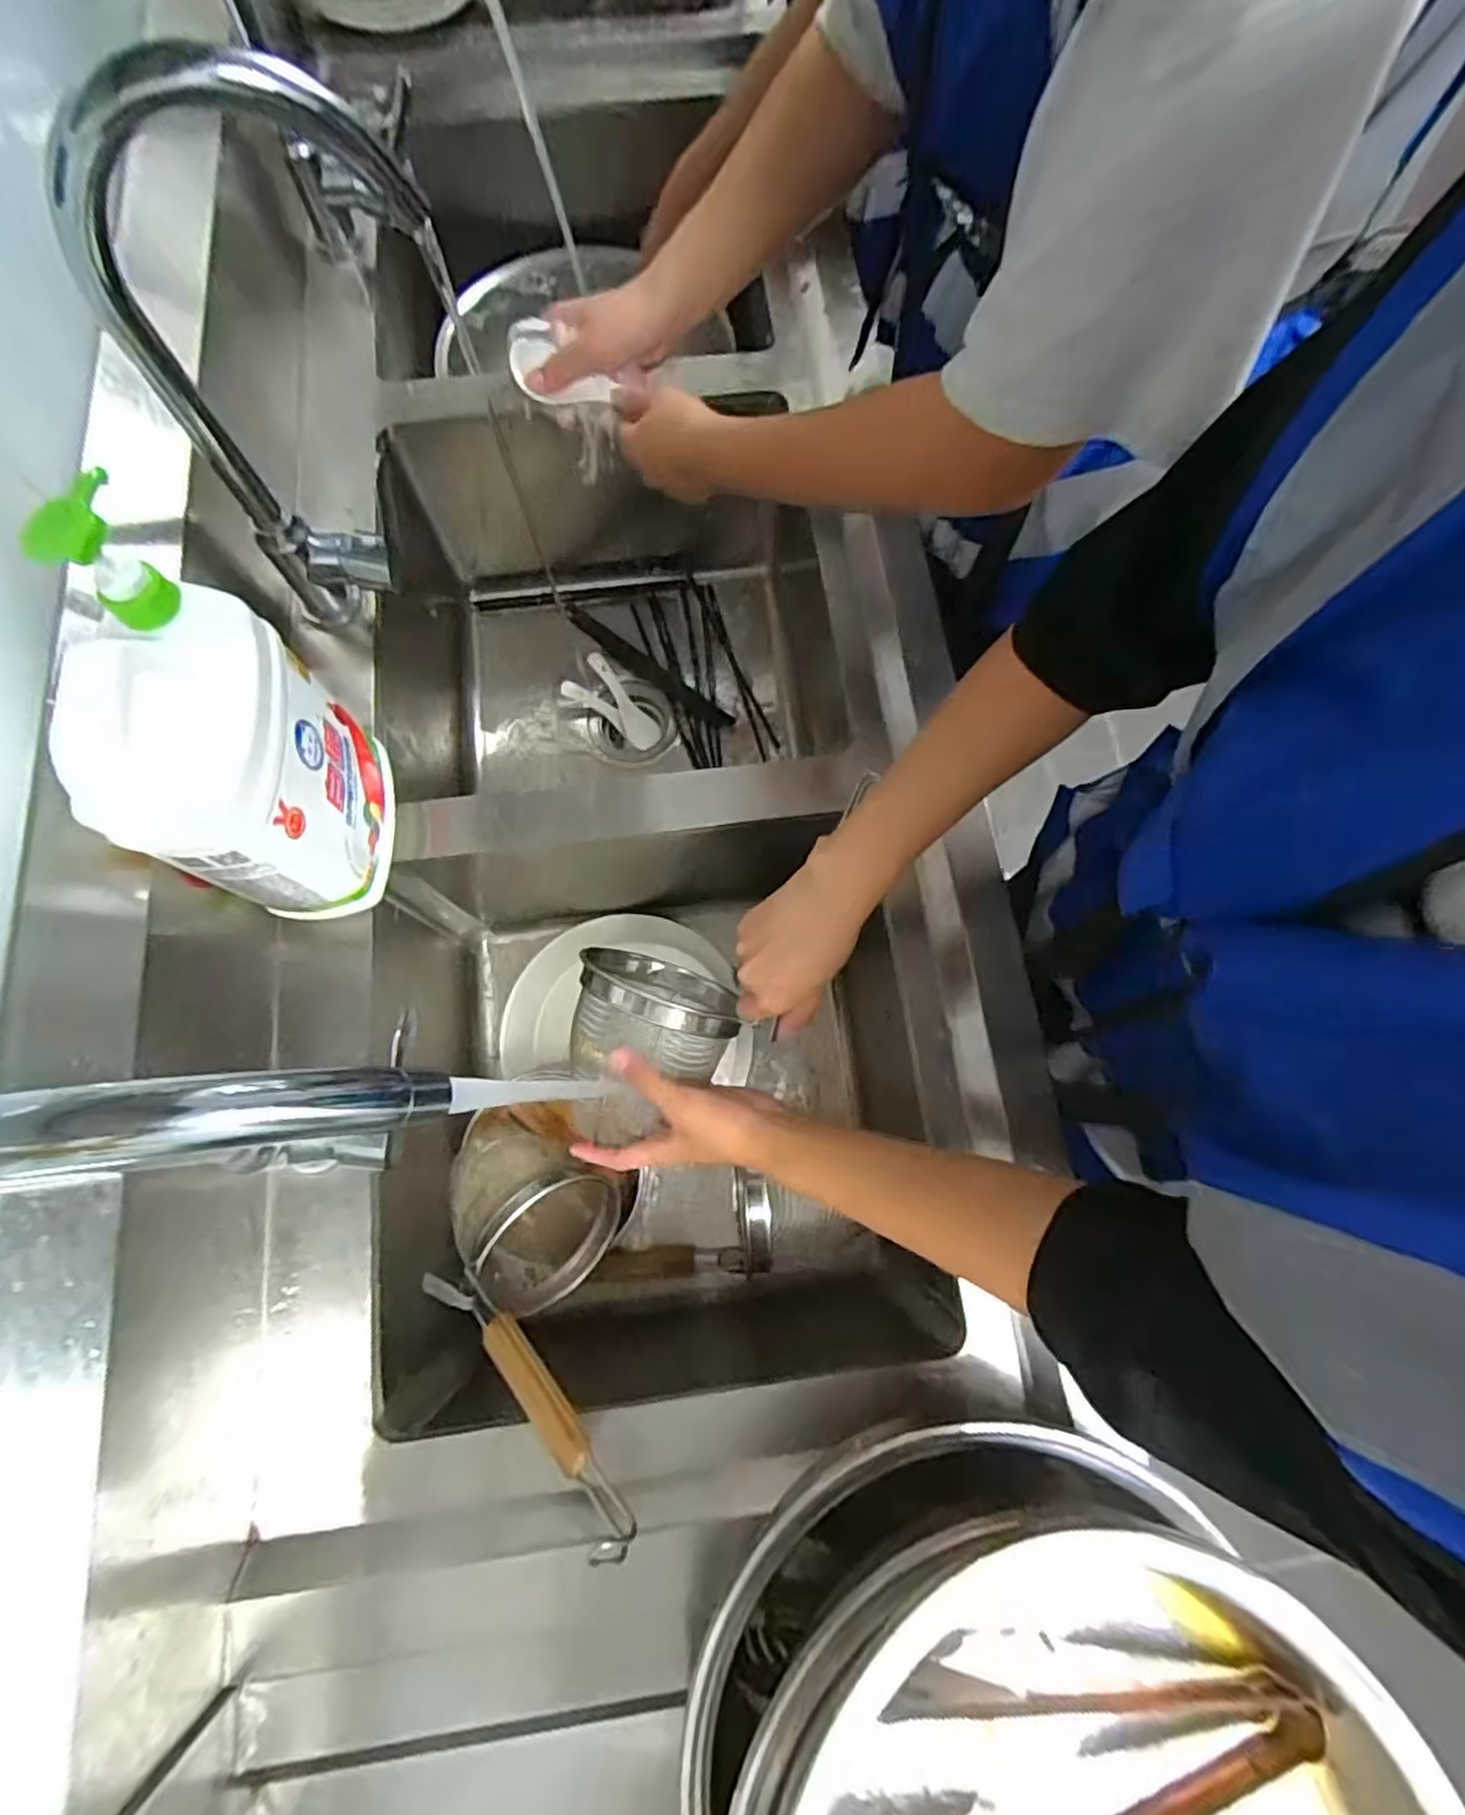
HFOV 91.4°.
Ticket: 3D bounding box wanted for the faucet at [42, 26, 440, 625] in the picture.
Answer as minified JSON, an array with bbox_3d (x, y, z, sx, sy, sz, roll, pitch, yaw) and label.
[{"bbox_3d":[-0.266,-0.326,0.471,0.189,0.318,0.060,-9,75,-3],"label":"faucet"}]

